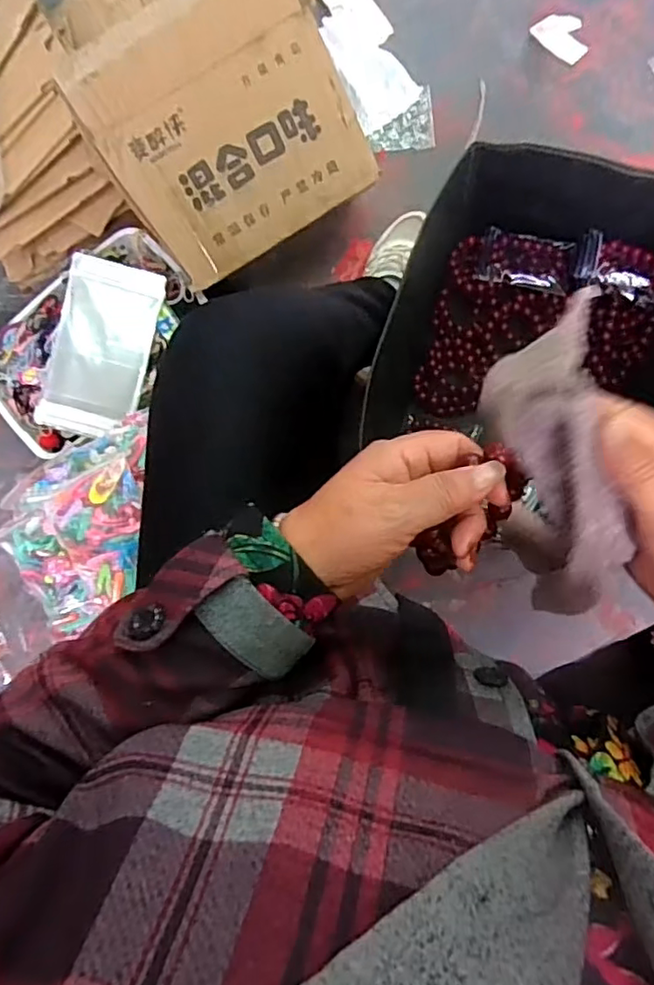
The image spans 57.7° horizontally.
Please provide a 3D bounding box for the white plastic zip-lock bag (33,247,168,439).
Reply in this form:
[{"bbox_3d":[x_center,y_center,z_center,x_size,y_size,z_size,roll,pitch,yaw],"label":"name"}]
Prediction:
[{"bbox_3d":[-0.276,-0.177,0.723,0.121,0.034,0.205,13,84,8],"label":"white plastic zip-lock bag"}]

